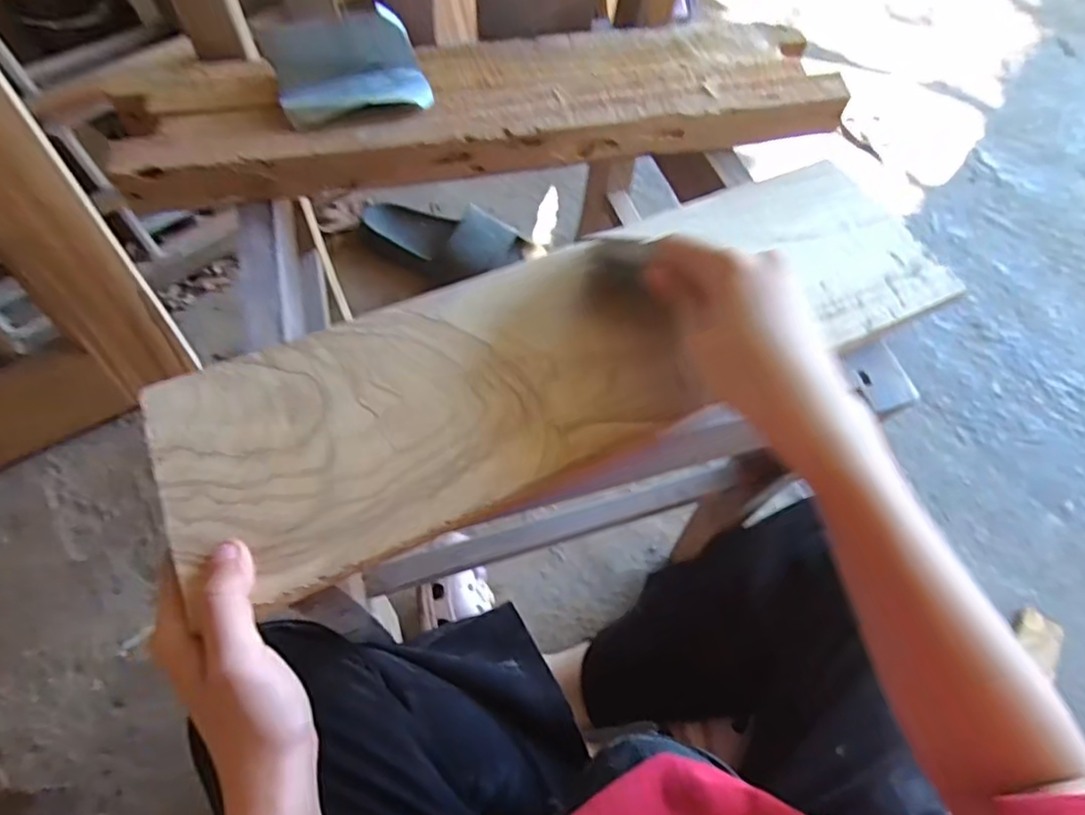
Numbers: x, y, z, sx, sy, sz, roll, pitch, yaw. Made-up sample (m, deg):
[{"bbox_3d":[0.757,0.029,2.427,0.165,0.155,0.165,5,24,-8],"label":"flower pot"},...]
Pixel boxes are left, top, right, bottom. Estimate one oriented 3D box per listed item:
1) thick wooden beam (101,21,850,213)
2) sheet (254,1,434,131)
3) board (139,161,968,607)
[{"bbox_3d":[-0.031,-0.208,0.438,0.465,0.032,0.104,-8,63,-9],"label":"thick wooden beam"},{"bbox_3d":[-0.121,-0.214,0.396,0.094,0.040,0.062,-15,65,-11],"label":"sheet"},{"bbox_3d":[0.024,-0.038,0.357,0.440,0.025,0.131,-23,67,-15],"label":"board"}]

